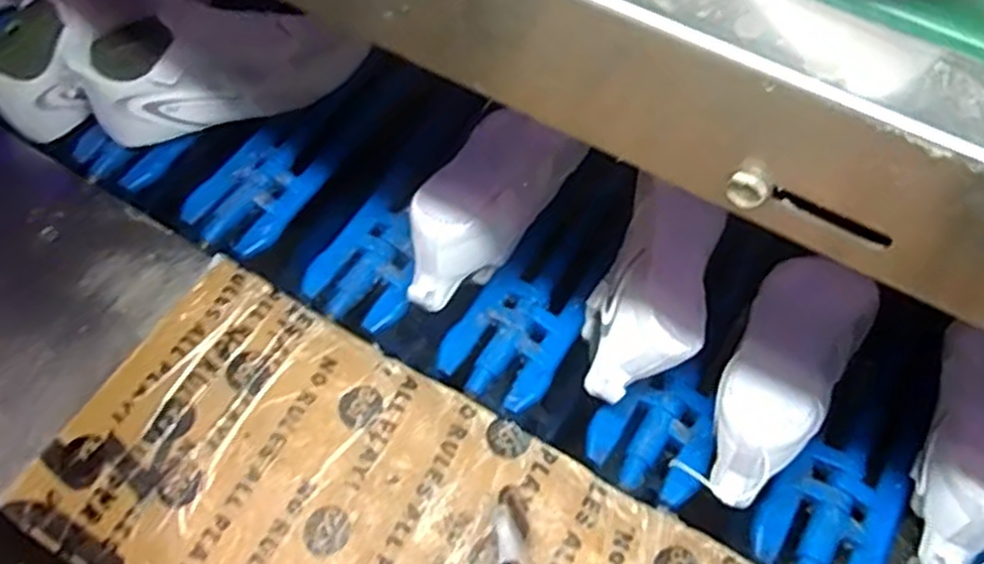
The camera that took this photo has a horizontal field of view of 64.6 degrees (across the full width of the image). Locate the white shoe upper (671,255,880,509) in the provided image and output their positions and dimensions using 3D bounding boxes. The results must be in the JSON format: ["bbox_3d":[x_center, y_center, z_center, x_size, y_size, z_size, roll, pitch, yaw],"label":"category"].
[{"bbox_3d":[0.225,0.061,0.596,0.078,0.092,0.232,32,67,15],"label":"white shoe upper"}]

